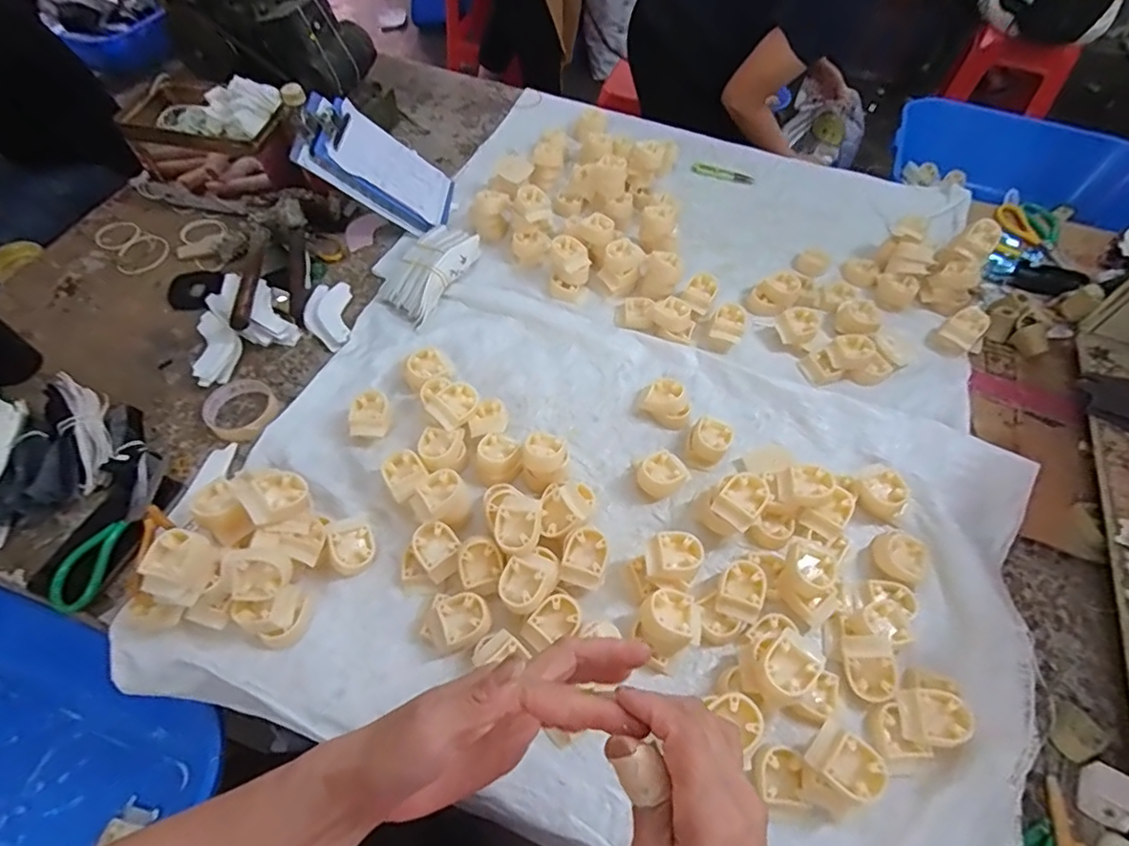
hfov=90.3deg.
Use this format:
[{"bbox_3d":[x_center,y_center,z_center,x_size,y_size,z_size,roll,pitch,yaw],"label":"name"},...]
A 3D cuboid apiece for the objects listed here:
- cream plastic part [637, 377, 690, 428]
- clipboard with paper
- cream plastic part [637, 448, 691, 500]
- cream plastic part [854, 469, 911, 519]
[{"bbox_3d":[0.138,-0.027,0.759,0.068,0.038,0.049,35,62,19],"label":"cream plastic part"},{"bbox_3d":[-0.296,-0.407,0.904,0.244,0.025,0.168,26,58,-31],"label":"clipboard with paper"},{"bbox_3d":[0.121,0.068,0.697,0.052,0.034,0.056,36,63,19],"label":"cream plastic part"},{"bbox_3d":[0.390,0.085,0.690,0.051,0.039,0.061,-35,65,-22],"label":"cream plastic part"}]

